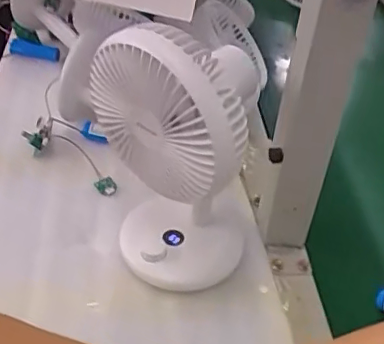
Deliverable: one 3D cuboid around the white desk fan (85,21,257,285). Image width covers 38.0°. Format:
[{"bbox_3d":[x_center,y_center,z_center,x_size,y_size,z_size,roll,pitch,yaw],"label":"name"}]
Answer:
[{"bbox_3d":[-0.006,-0.008,0.446,0.123,0.229,0.095,28,45,25],"label":"white desk fan"}]

